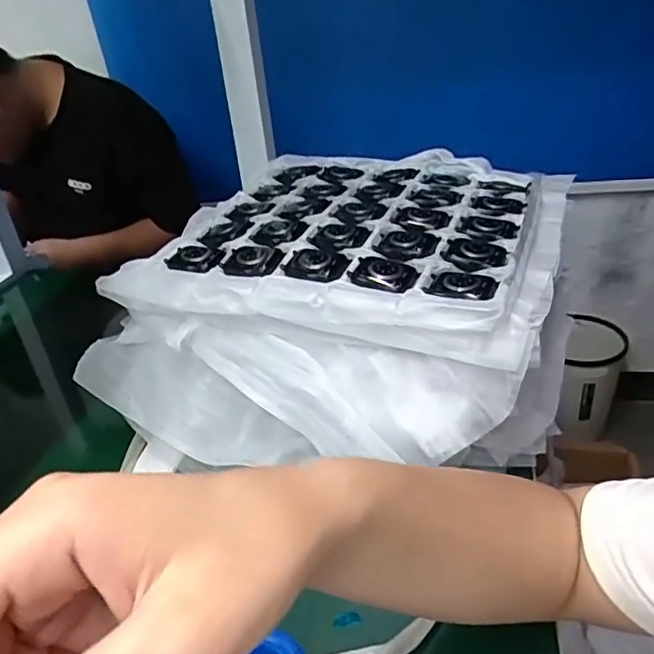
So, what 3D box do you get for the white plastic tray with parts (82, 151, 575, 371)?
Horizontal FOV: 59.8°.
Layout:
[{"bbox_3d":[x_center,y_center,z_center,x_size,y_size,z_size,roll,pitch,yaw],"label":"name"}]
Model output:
[{"bbox_3d":[0.024,-0.081,0.493,0.323,0.052,0.256,8,34,23],"label":"white plastic tray with parts"}]

